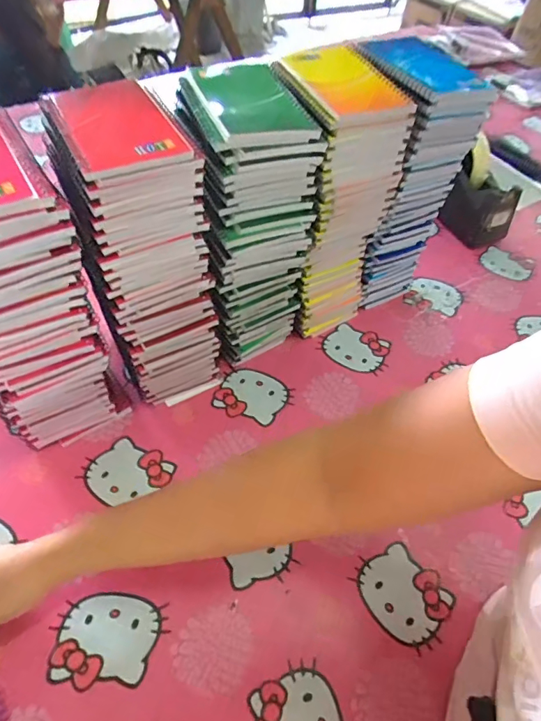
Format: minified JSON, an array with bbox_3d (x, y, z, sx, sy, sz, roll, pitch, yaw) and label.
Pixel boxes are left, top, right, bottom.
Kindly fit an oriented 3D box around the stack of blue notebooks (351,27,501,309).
[{"bbox_3d":[0.151,-0.215,0.578,0.103,0.298,0.129,-20,57,-17],"label":"stack of blue notebooks"}]

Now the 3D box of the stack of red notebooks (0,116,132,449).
[{"bbox_3d":[-0.224,-0.050,0.418,0.114,0.293,0.129,-25,58,-20],"label":"stack of red notebooks"}]

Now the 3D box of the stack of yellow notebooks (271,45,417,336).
[{"bbox_3d":[0.064,-0.178,0.546,0.099,0.284,0.137,-19,56,-16],"label":"stack of yellow notebooks"}]

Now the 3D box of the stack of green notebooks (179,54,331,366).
[{"bbox_3d":[-0.023,-0.140,0.514,0.104,0.283,0.140,-15,55,-13],"label":"stack of green notebooks"}]

